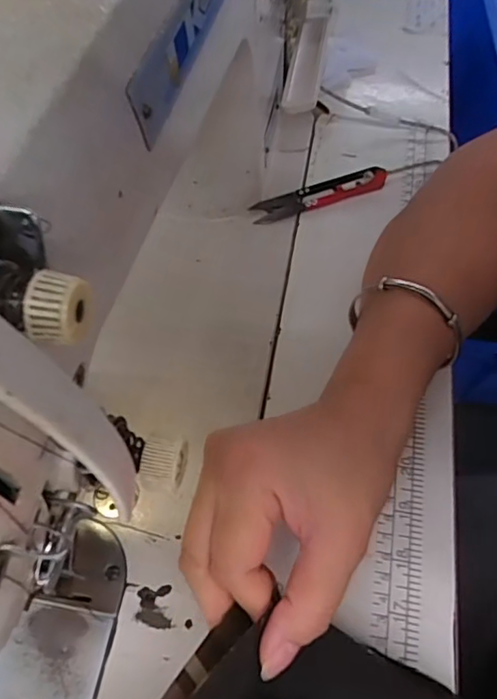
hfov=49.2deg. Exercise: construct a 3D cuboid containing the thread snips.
[{"bbox_3d":[0.055,-0.122,0.422,0.108,0.016,0.024,-17,60,-9],"label":"thread snips"}]

